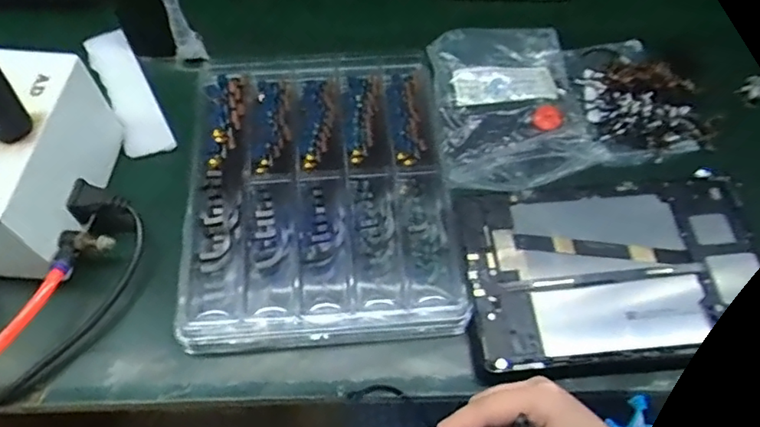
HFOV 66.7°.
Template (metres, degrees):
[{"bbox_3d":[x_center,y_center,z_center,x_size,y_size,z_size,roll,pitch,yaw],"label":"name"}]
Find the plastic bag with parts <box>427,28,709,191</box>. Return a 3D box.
[{"bbox_3d":[0.183,-0.111,0.551,0.259,0.032,0.167,-7,59,-6],"label":"plastic bag with parts"}]

